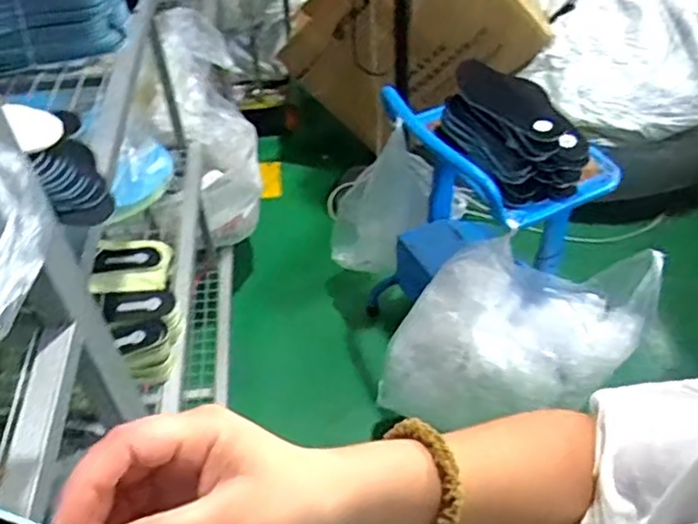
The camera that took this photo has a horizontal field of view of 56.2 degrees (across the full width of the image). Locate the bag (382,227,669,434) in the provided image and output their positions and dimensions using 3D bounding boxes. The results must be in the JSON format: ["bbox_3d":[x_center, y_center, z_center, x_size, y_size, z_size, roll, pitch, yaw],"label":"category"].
[{"bbox_3d":[0.326,0.145,1.238,0.514,0.338,0.206,-10,47,-7],"label":"bag"}]

